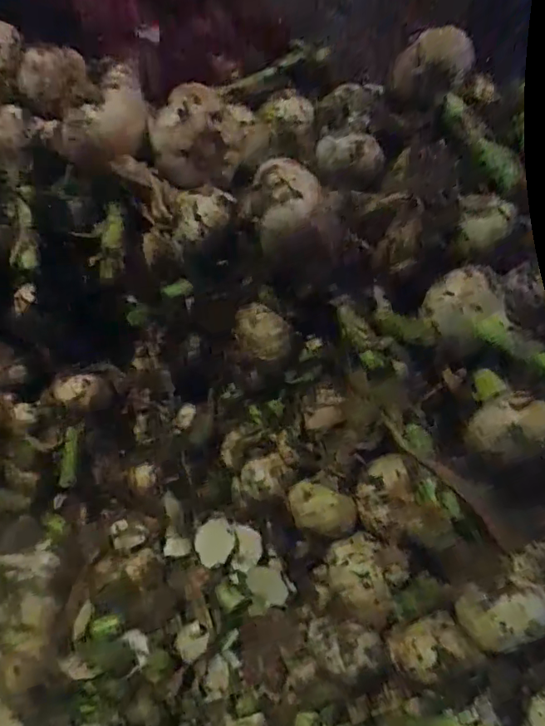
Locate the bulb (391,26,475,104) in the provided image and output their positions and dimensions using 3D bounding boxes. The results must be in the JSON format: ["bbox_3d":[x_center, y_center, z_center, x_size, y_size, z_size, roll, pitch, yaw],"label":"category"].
[{"bbox_3d":[0.111,-0.205,0.354,0.051,0.039,0.035,11,54,13],"label":"bulb"}]

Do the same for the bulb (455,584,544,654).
[{"bbox_3d":[0.132,0.149,0.296,0.046,0.038,0.029,-12,55,-5],"label":"bulb"}]

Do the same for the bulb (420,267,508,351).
[{"bbox_3d":[0.116,-0.032,0.314,0.034,0.039,0.041,-25,57,-14],"label":"bulb"}]

